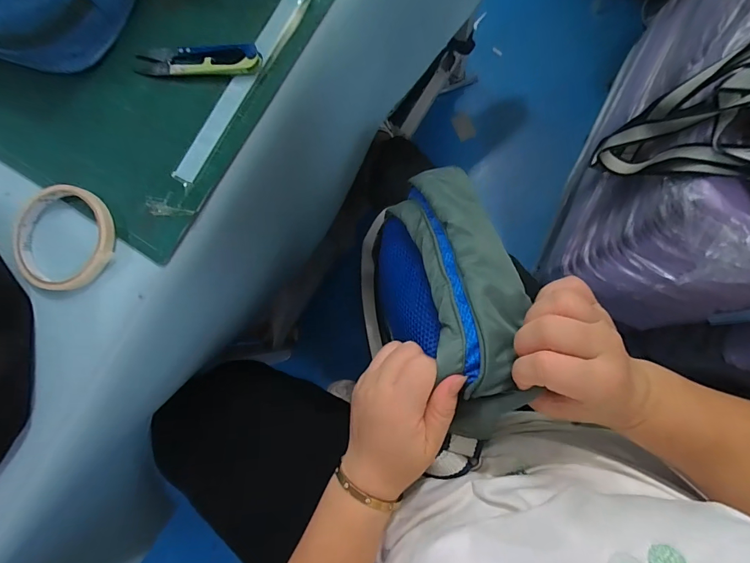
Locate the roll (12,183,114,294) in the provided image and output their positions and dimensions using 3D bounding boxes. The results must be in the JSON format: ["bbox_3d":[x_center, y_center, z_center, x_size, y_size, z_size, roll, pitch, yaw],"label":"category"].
[{"bbox_3d":[-0.262,-0.037,0.311,0.087,0.015,0.086,-1,82,6],"label":"roll"}]

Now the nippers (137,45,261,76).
[{"bbox_3d":[-0.154,-0.192,0.317,0.117,0.013,0.029,7,83,7],"label":"nippers"}]

